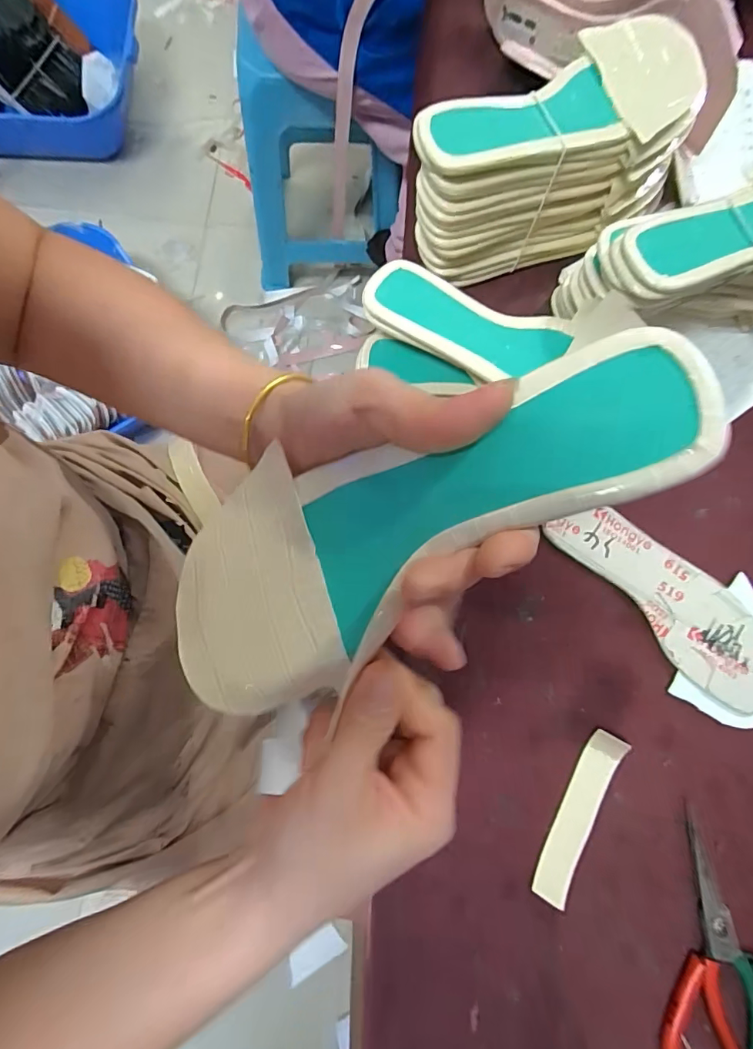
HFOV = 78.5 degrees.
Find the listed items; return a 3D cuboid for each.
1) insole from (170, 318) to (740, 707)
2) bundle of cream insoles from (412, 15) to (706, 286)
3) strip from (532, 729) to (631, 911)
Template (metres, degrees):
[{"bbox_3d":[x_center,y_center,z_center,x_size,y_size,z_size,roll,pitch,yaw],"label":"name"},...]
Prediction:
[{"bbox_3d":[0.010,0.000,0.184,0.225,0.012,0.090,-27,79,17],"label":"insole"},{"bbox_3d":[0.143,-0.300,0.386,0.236,0.110,0.112,-27,80,-5],"label":"bundle of cream insoles"},{"bbox_3d":[0.148,0.212,0.337,0.025,0.008,0.120,29,80,6],"label":"strip"}]

